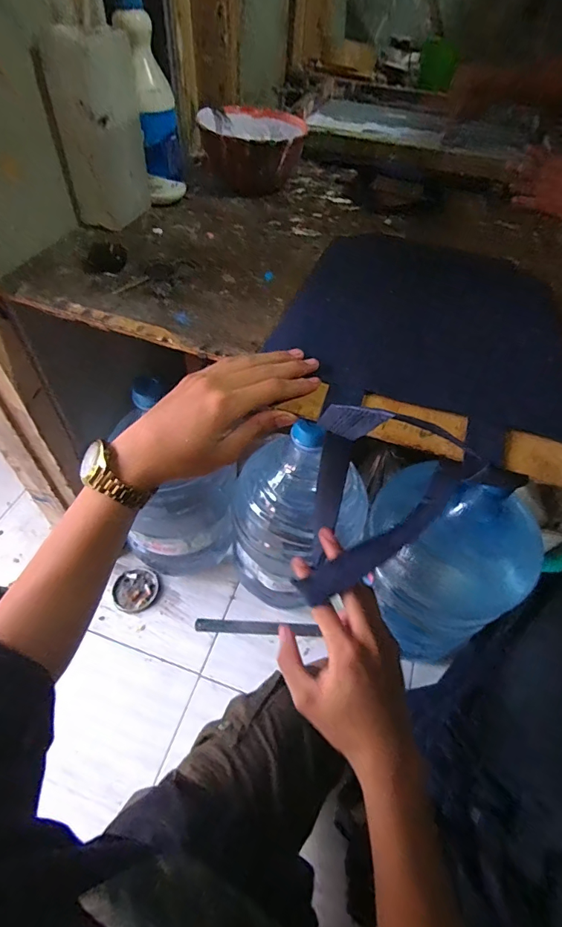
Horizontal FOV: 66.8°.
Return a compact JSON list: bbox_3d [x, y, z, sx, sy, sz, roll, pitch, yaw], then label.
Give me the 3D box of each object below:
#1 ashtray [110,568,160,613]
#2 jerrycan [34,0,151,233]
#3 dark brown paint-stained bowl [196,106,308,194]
[{"bbox_3d":[-0.312,0.273,0.921,0.089,0.020,0.095,1,51,-1],"label":"ashtray"},{"bbox_3d":[-0.224,-0.413,0.529,0.061,0.202,0.101,14,52,9],"label":"jerrycan"},{"bbox_3d":[-0.042,-0.515,0.695,0.164,0.078,0.158,-7,52,-8],"label":"dark brown paint-stained bowl"}]

